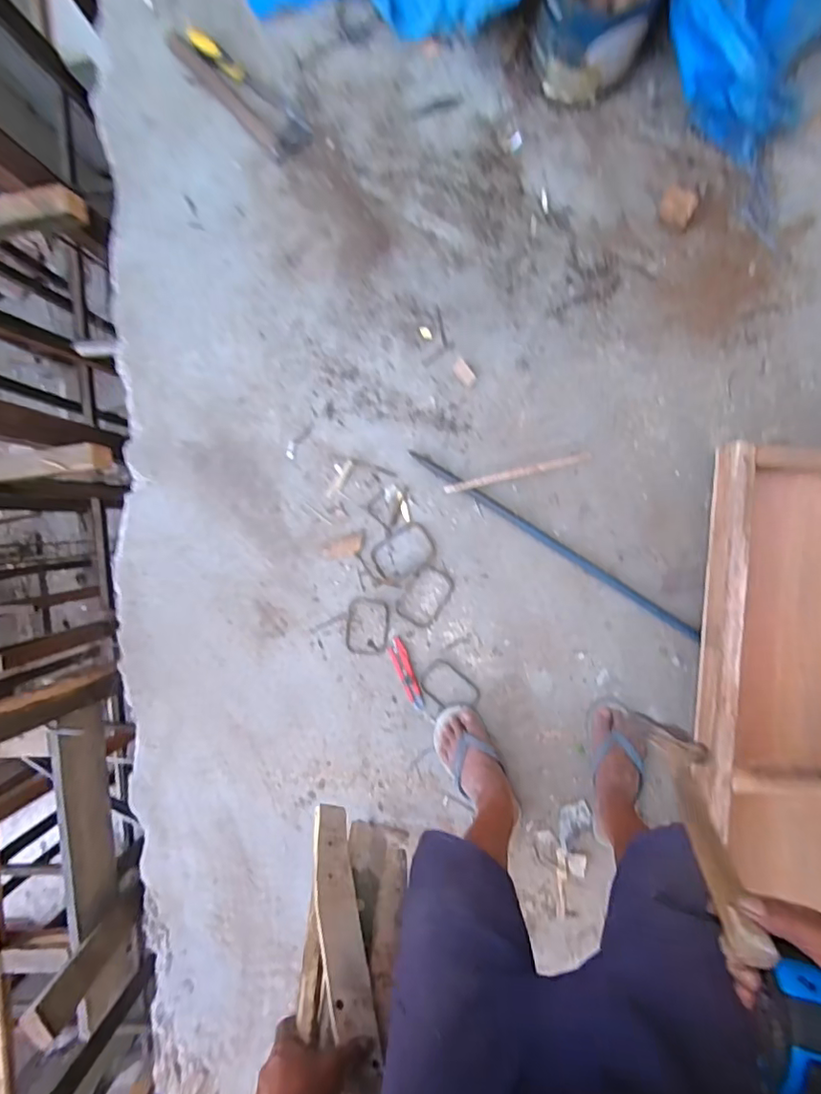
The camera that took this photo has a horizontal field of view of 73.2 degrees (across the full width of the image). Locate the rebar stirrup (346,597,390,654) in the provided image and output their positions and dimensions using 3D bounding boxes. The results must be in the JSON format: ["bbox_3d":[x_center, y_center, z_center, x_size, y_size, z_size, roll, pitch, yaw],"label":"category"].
[{"bbox_3d":[-0.088,0.165,1.144,0.088,0.004,0.118,7,94,5],"label":"rebar stirrup"}]

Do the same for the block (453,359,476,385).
[{"bbox_3d":[0.105,-0.342,1.087,0.026,0.028,0.054,-37,89,6],"label":"block"}]

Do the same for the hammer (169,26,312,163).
[{"bbox_3d":[-0.335,-0.900,1.087,0.088,0.022,0.319,-45,88,6],"label":"hammer"}]

